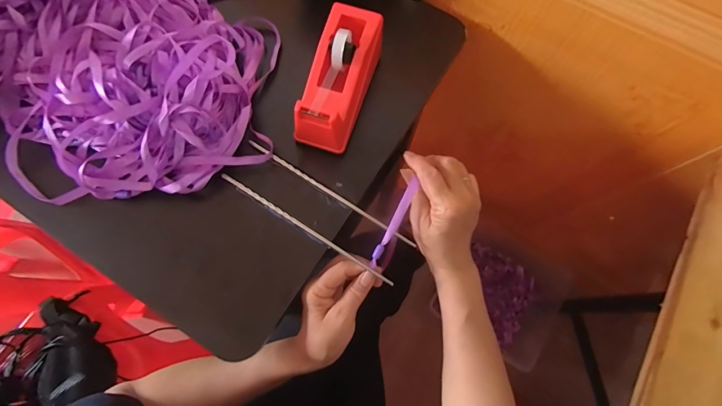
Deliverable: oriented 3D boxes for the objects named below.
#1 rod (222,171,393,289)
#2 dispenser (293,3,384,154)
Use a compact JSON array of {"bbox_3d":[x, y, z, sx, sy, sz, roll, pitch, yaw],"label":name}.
[{"bbox_3d":[-0.062,0.027,0.395,0.221,0.010,0.007,31,75,8],"label":"rod"},{"bbox_3d":[-0.025,-0.138,0.412,0.063,0.074,0.156,17,73,4],"label":"dispenser"}]

